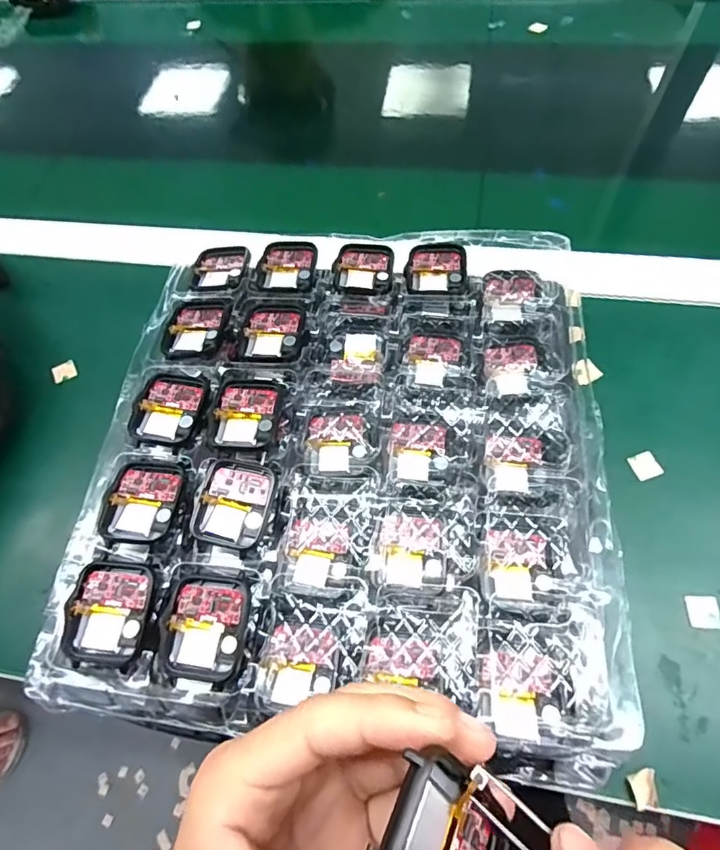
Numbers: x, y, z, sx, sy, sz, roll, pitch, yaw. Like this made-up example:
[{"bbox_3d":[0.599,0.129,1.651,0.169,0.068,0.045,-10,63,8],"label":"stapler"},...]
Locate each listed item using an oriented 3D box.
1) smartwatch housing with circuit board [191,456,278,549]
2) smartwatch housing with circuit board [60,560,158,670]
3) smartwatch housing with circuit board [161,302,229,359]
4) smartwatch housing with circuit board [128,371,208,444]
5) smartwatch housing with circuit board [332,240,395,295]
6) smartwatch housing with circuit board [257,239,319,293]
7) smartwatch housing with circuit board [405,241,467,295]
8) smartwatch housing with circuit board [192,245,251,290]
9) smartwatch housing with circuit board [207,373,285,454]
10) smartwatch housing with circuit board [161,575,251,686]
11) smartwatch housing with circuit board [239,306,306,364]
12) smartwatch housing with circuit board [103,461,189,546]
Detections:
[{"bbox_3d":[-0.063,0.040,0.246,0.037,0.009,0.042,10,64,9],"label":"smartwatch housing with circuit board"},{"bbox_3d":[-0.115,0.087,0.224,0.037,0.008,0.044,3,63,6],"label":"smartwatch housing with circuit board"},{"bbox_3d":[-0.102,-0.060,0.298,0.037,0.008,0.045,3,63,6],"label":"smartwatch housing with circuit board"},{"bbox_3d":[-0.106,-0.010,0.271,0.039,0.007,0.045,7,64,8],"label":"smartwatch housing with circuit board"},{"bbox_3d":[0.003,-0.104,0.315,0.038,0.005,0.046,2,63,6],"label":"smartwatch housing with circuit board"},{"bbox_3d":[-0.048,-0.107,0.322,0.038,0.006,0.045,2,63,6],"label":"smartwatch housing with circuit board"},{"bbox_3d":[0.049,-0.102,0.310,0.037,0.007,0.041,2,63,6],"label":"smartwatch housing with circuit board"},{"bbox_3d":[-0.094,-0.108,0.327,0.038,0.009,0.042,6,64,8],"label":"smartwatch housing with circuit board"},{"bbox_3d":[-0.062,-0.008,0.265,0.038,0.007,0.047,3,63,6],"label":"smartwatch housing with circuit board"},{"bbox_3d":[-0.070,0.093,0.221,0.036,0.010,0.043,6,64,8],"label":"smartwatch housing with circuit board"},{"bbox_3d":[-0.053,-0.056,0.293,0.037,0.005,0.044,0,63,5],"label":"smartwatch housing with circuit board"},{"bbox_3d":[-0.111,0.040,0.250,0.036,0.010,0.042,4,63,7],"label":"smartwatch housing with circuit board"}]

